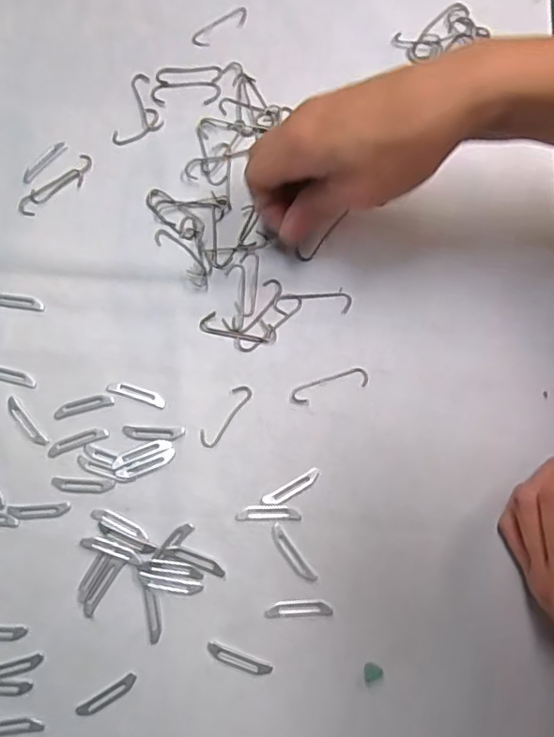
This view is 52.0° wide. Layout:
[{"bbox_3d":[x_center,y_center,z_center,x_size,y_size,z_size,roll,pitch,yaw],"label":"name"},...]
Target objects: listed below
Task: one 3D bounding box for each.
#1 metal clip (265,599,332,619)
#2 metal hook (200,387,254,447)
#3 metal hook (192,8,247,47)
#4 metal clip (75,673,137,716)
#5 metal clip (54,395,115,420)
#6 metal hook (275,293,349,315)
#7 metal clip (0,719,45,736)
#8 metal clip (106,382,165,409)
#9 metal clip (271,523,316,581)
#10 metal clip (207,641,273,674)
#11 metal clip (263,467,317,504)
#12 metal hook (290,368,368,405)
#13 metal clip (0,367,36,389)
[{"bbox_3d":[0.011,0.123,0.290,0.033,0.004,0.008,-3,78,1],"label":"metal clip"},{"bbox_3d":[-0.029,0.026,0.313,0.011,0.004,0.040,36,81,9],"label":"metal hook"},{"bbox_3d":[-0.037,-0.223,0.370,0.041,0.004,0.013,-36,79,-6],"label":"metal hook"},{"bbox_3d":[-0.085,0.165,0.284,0.033,0.004,0.008,-31,79,-5],"label":"metal clip"},{"bbox_3d":[-0.109,0.021,0.319,0.034,0.004,0.008,-15,78,-2],"label":"metal clip"},{"bbox_3d":[0.021,-0.038,0.326,0.043,0.004,0.012,-2,78,1],"label":"metal hook"},{"bbox_3d":[-0.133,0.180,0.283,0.033,0.004,0.007,-5,78,1],"label":"metal clip"},{"bbox_3d":[-0.079,0.014,0.319,0.034,0.004,0.008,18,79,5],"label":"metal clip"},{"bbox_3d":[0.007,0.098,0.297,0.008,0.004,0.034,-35,79,-6],"label":"metal clip"},{"bbox_3d":[-0.019,0.146,0.285,0.034,0.004,0.007,18,79,5],"label":"metal clip"},{"bbox_3d":[0.008,0.064,0.302,0.033,0.004,0.007,-28,78,-4],"label":"metal clip"},{"bbox_3d":[0.029,0.009,0.314,0.044,0.004,0.012,-16,78,-2],"label":"metal hook"},{"bbox_3d":[-0.154,0.004,0.323,0.035,0.004,0.008,13,78,5],"label":"metal clip"}]

